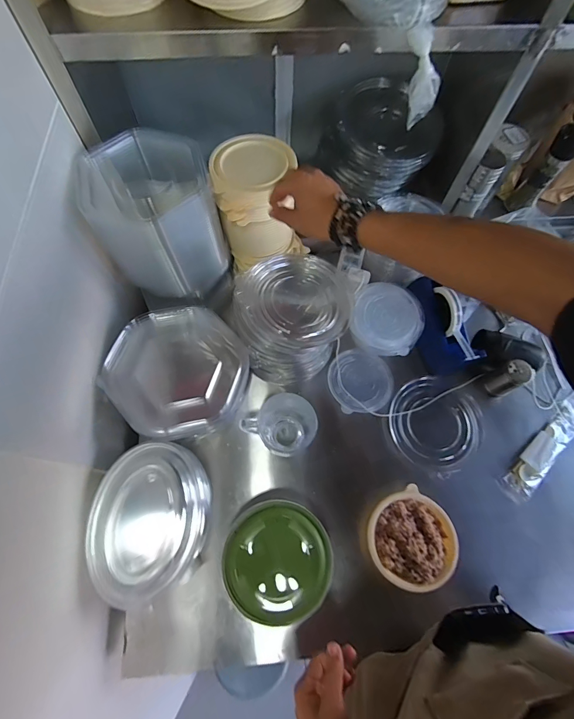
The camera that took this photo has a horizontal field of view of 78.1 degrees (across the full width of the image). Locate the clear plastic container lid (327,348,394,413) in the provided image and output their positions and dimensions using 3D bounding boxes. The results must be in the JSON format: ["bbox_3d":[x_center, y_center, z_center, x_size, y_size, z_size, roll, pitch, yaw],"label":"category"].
[{"bbox_3d":[0.154,0.046,0.732,0.131,0.053,0.120,1,70,-2],"label":"clear plastic container lid"}]

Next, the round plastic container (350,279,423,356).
[{"bbox_3d":[0.200,-0.081,0.704,0.152,0.065,0.152,0,93,-9],"label":"round plastic container"}]

